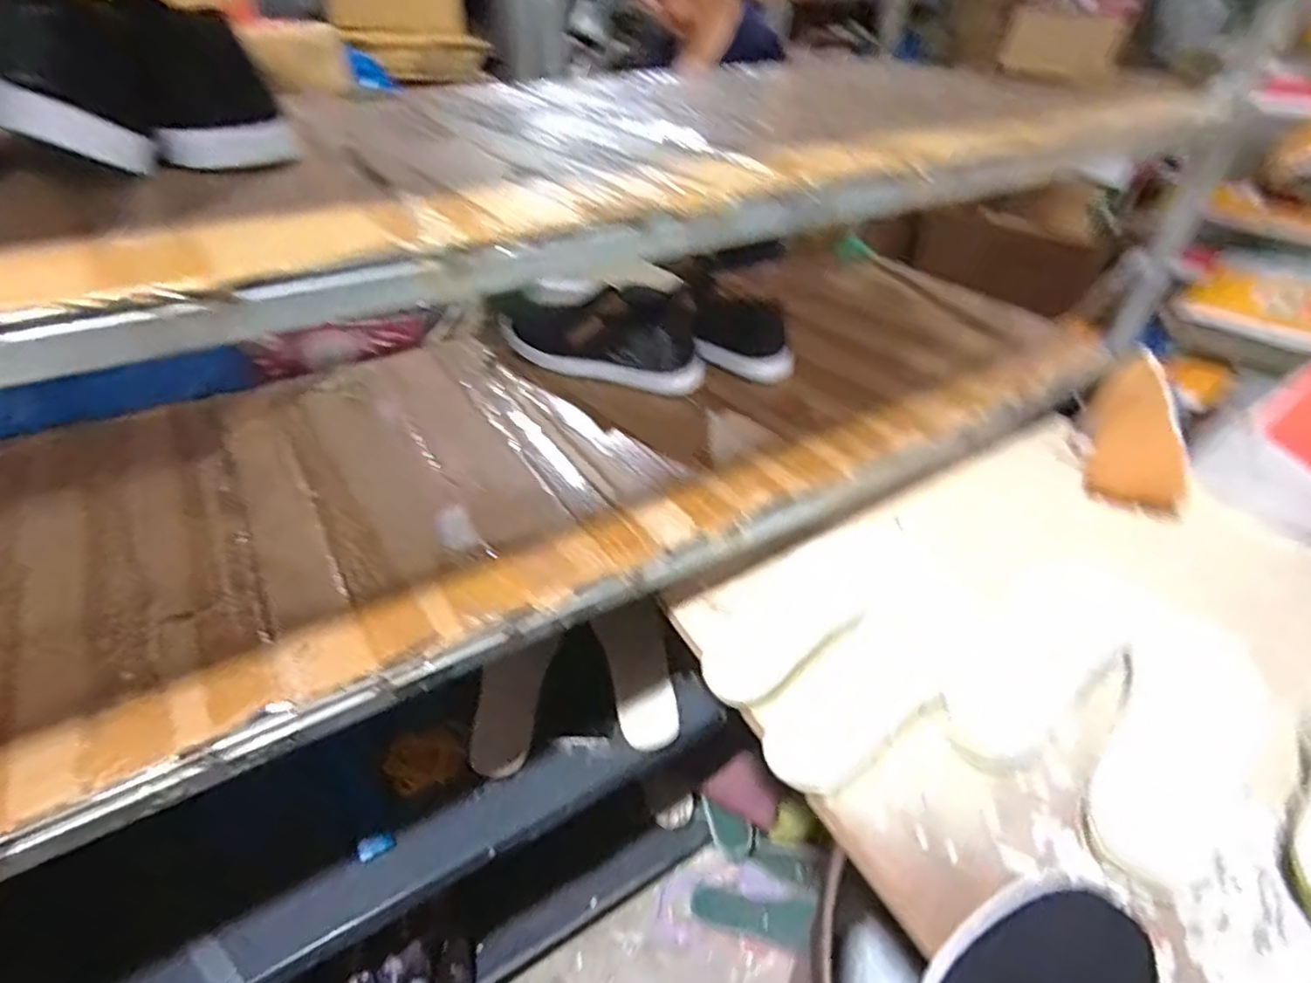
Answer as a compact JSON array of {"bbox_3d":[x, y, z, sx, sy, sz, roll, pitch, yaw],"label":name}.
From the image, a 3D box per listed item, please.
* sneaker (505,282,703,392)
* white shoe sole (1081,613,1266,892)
[{"bbox_3d":[-0.073,-0.185,0.801,0.265,0.083,0.101,14,40,14],"label":"sneaker"},{"bbox_3d":[0.397,0.178,0.511,0.082,0.032,0.259,29,46,29],"label":"white shoe sole"}]

